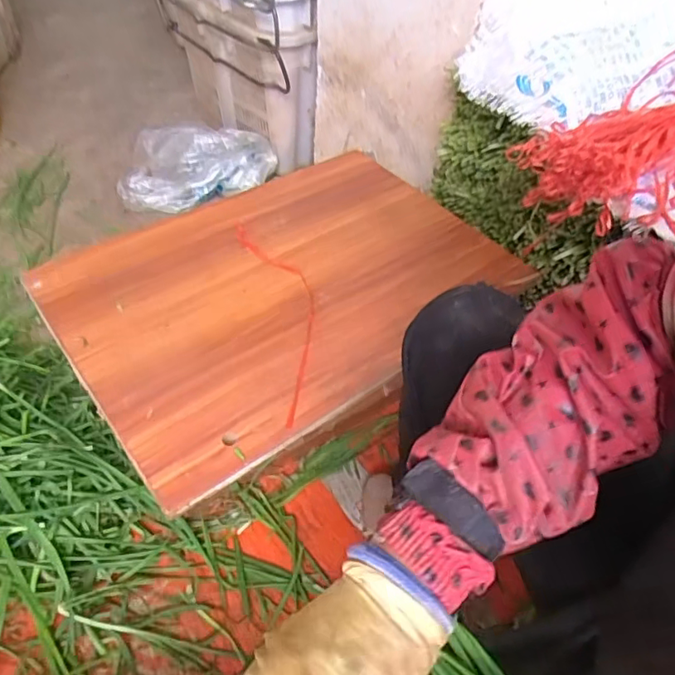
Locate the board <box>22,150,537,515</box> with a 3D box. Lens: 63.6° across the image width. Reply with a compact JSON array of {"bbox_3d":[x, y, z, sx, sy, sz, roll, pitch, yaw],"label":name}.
[{"bbox_3d":[-0.064,-0.083,0.710,0.541,0.023,0.405,-29,52,-29],"label":"board"}]

